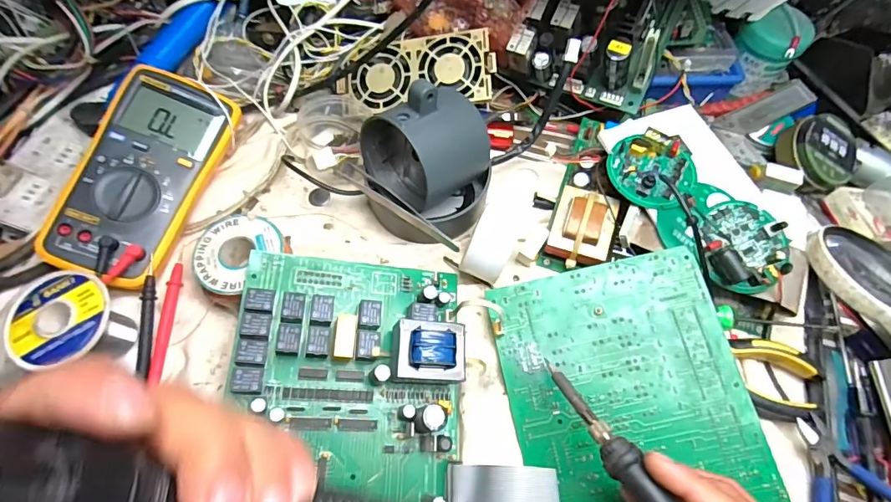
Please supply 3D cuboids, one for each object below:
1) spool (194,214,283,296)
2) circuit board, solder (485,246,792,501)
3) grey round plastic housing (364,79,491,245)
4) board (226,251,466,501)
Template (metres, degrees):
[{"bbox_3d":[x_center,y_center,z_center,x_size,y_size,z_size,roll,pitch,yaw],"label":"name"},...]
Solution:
[{"bbox_3d":[-0.164,0.007,0.378,0.061,0.037,0.067,1,65,-2],"label":"spool"},{"bbox_3d":[0.129,0.112,0.329,0.159,0.005,0.214,-14,71,4],"label":"circuit board, solder"},{"bbox_3d":[-0.013,-0.063,0.372,0.101,0.111,0.082,-5,65,-5],"label":"grey round plastic housing"},{"bbox_3d":[-0.063,0.110,0.309,0.158,0.040,0.229,7,67,-16],"label":"board"}]

